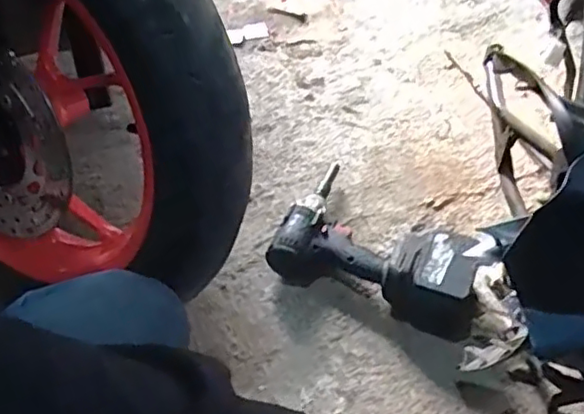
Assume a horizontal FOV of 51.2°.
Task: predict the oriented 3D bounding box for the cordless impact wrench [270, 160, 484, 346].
[{"bbox_3d":[0.127,0.042,0.820,0.269,0.082,0.193,20,52,17],"label":"cordless impact wrench"}]

